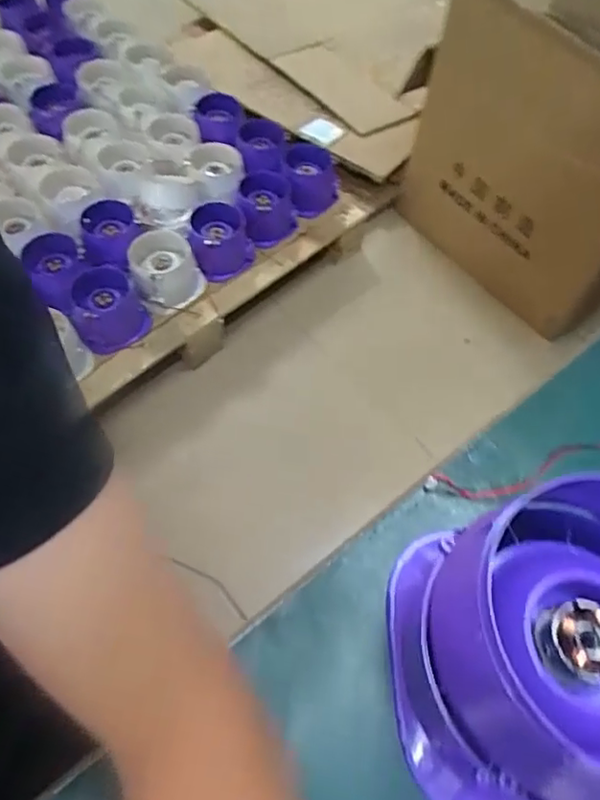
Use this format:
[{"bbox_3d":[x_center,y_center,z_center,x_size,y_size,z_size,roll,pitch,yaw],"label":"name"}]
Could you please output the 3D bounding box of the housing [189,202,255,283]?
[{"bbox_3d":[-0.165,-0.338,1.267,0.134,0.083,0.147,0,58,-5],"label":"housing"}]

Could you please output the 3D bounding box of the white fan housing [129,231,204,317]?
[{"bbox_3d":[-0.276,-0.263,1.206,0.134,0.079,0.150,-24,63,-19],"label":"white fan housing"}]

